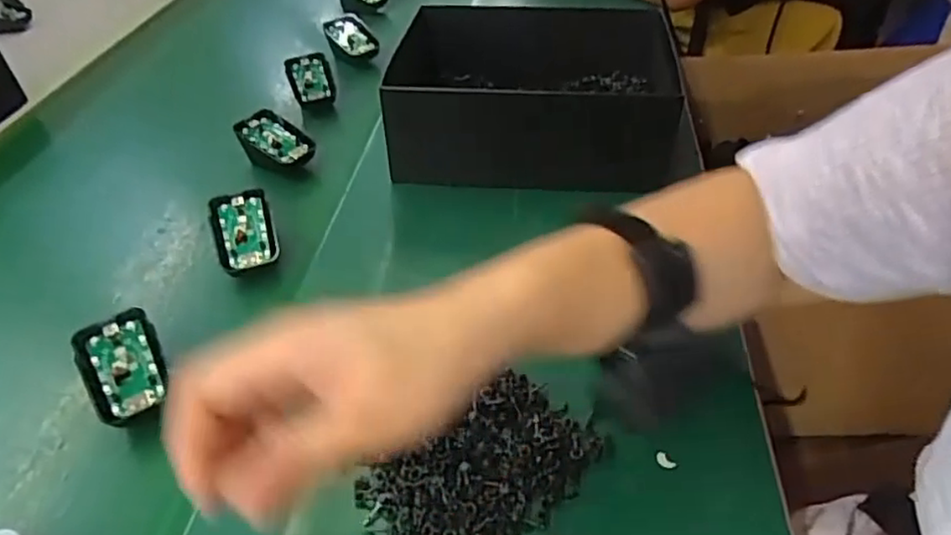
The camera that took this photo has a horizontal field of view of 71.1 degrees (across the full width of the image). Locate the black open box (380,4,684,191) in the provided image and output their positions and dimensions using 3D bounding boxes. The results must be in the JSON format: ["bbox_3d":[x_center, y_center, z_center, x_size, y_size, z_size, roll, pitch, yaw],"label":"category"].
[{"bbox_3d":[0.055,-0.159,0.614,0.255,0.101,0.196,1,40,7],"label":"black open box"}]

